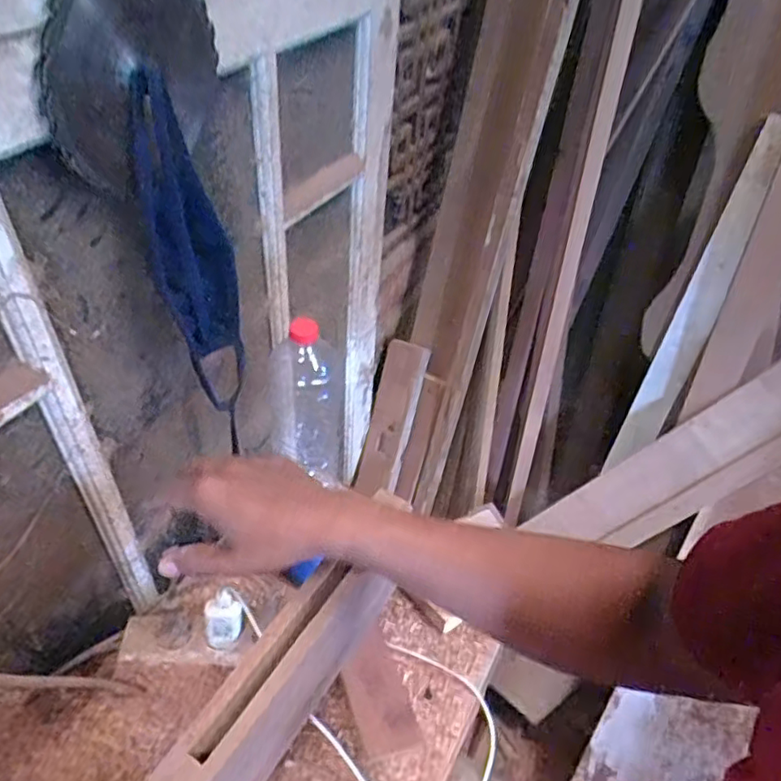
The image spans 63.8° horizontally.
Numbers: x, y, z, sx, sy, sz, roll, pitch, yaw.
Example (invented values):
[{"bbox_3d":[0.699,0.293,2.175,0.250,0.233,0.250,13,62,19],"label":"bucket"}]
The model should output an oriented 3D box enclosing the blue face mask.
[{"bbox_3d":[-0.173,-0.107,0.587,0.027,0.353,0.073,30,52,27],"label":"blue face mask"}]

